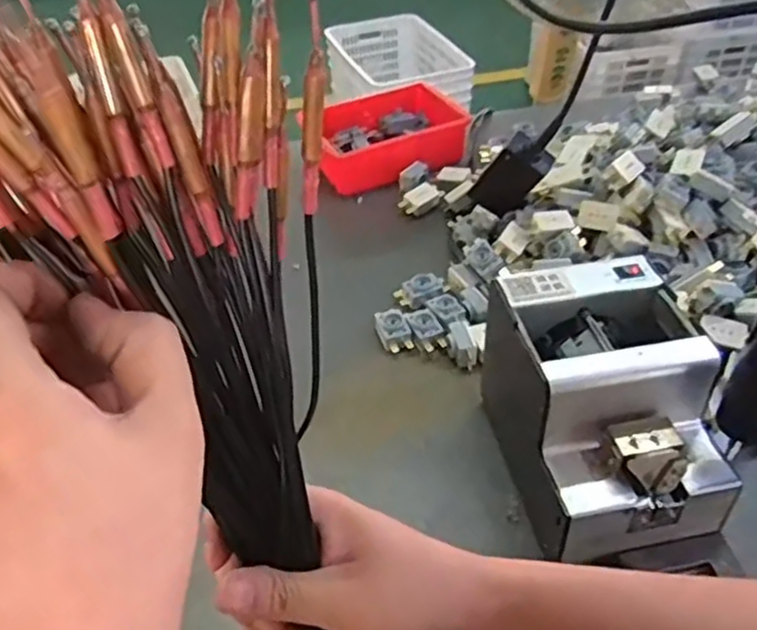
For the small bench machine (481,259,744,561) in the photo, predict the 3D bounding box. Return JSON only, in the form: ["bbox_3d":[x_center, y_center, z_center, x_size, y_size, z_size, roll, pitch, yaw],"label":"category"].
[{"bbox_3d":[0.167,0.070,0.529,0.134,0.136,0.177,-8,43,-6],"label":"small bench machine"}]

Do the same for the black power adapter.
[{"bbox_3d":[0.145,-0.149,0.759,0.033,0.115,0.052,-37,82,-32],"label":"black power adapter"}]

